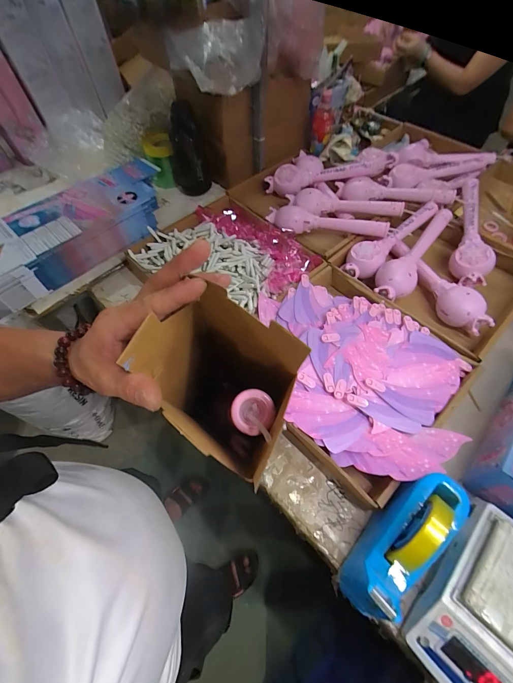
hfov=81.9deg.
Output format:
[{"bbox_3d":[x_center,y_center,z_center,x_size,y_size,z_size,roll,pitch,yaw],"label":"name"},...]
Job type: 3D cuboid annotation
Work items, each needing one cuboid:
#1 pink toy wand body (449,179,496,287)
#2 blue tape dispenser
[{"bbox_3d":[0.552,-0.280,0.753,0.089,0.076,0.315,16,61,11],"label":"pink toy wand body"},{"bbox_3d":[0.201,0.267,0.403,0.203,0.113,0.075,-36,64,-18],"label":"blue tape dispenser"}]

